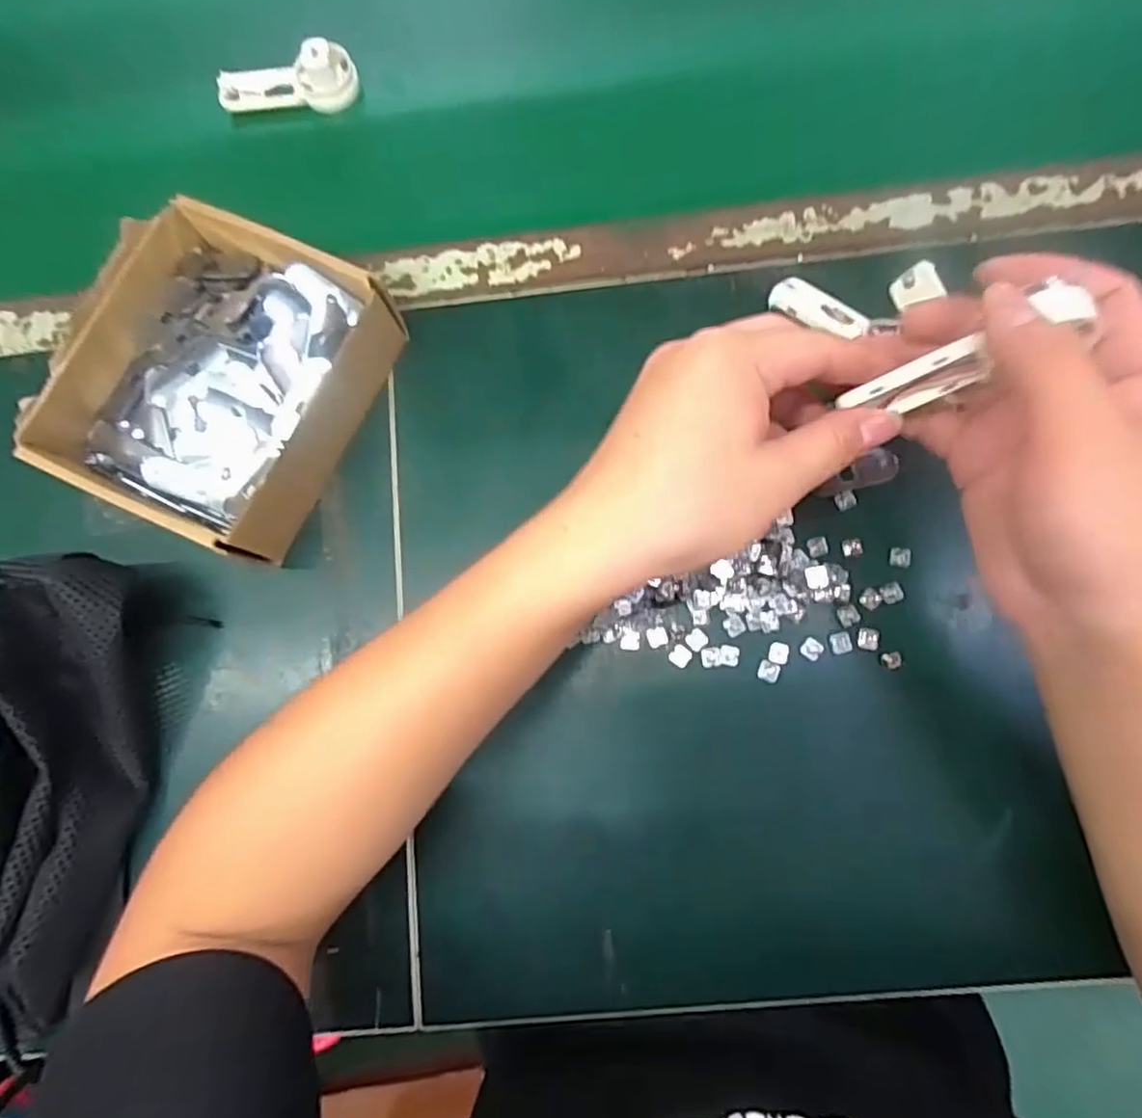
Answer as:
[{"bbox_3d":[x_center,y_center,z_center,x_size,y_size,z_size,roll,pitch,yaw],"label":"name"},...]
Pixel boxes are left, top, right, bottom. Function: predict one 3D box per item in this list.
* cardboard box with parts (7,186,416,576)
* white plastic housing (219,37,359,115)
[{"bbox_3d":[-0.200,-0.102,0.374,0.149,0.058,0.169,25,84,7],"label":"cardboard box with parts"},{"bbox_3d":[-0.191,-0.319,0.434,0.094,0.033,0.031,0,81,4],"label":"white plastic housing"}]

